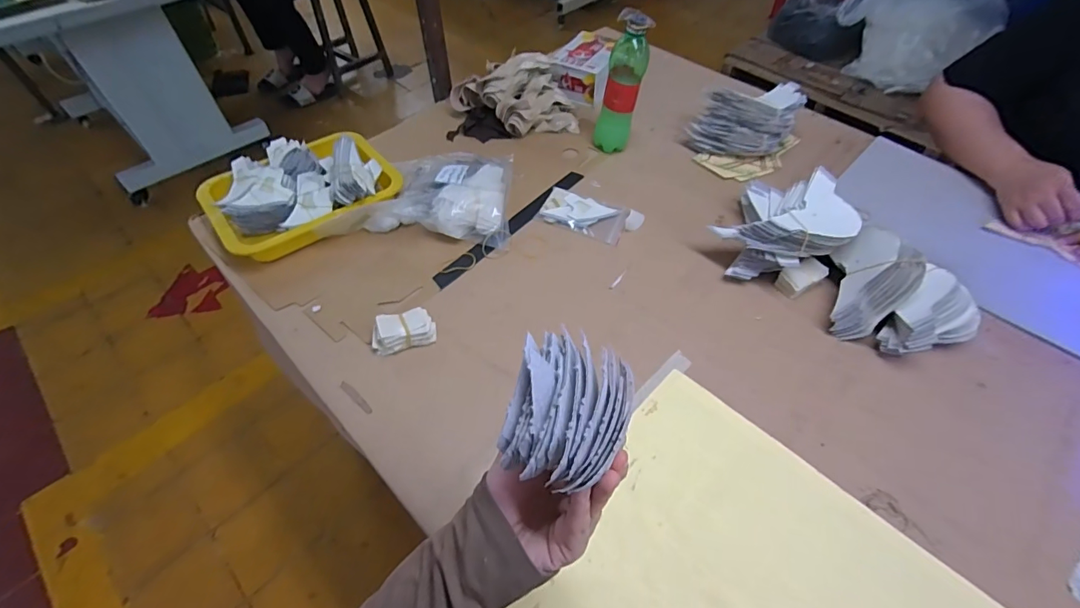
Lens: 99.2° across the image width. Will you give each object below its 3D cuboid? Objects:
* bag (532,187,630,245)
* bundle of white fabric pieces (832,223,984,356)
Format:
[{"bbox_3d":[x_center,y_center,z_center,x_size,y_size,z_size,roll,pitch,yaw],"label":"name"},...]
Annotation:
[{"bbox_3d":[0.068,-0.137,0.702,0.127,0.023,0.074,18,56,15],"label":"bag"},{"bbox_3d":[0.441,-0.004,0.557,0.159,0.094,0.127,27,58,21],"label":"bundle of white fabric pieces"}]

